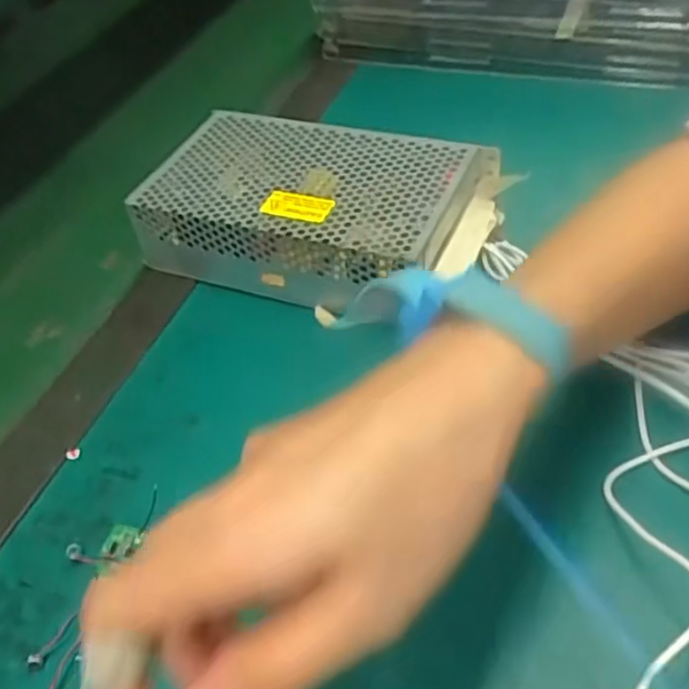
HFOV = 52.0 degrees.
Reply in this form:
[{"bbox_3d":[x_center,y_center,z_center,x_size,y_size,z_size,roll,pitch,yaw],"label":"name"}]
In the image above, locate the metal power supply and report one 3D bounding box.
[{"bbox_3d":[-0.015,-0.080,0.428,0.195,0.056,0.117,15,51,21],"label":"metal power supply"}]

